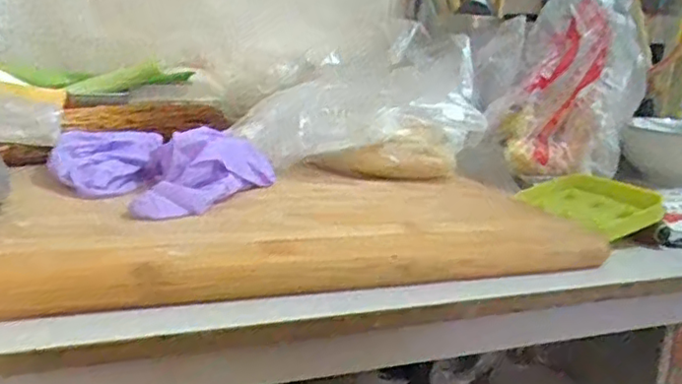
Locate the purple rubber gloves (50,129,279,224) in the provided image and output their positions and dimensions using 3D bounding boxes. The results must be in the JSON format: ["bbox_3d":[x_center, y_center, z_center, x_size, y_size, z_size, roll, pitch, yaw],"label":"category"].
[{"bbox_3d":[-0.131,-0.021,0.427,0.138,0.038,0.131,3,13,-1],"label":"purple rubber gloves"}]

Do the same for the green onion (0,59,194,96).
[{"bbox_3d":[-0.259,-0.118,0.639,0.230,0.032,0.041,-6,16,-36],"label":"green onion"}]

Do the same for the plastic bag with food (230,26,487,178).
[{"bbox_3d":[0.013,-0.079,0.552,0.200,0.111,0.168,0,14,-15],"label":"plastic bag with food"}]

